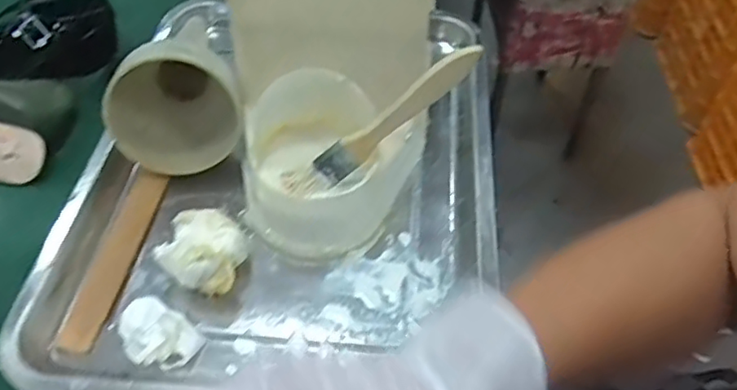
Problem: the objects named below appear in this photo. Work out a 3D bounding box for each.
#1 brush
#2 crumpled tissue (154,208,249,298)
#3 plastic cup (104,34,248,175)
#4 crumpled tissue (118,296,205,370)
[{"bbox_3d":[0.009,-0.041,0.387,0.146,0.025,0.005,-34,27,17],"label":"brush"},{"bbox_3d":[-0.104,0.035,0.404,0.054,0.036,0.055,15,50,10],"label":"crumpled tissue"},{"bbox_3d":[-0.148,-0.070,0.453,0.085,0.095,0.082,1,49,-1],"label":"plastic cup"},{"bbox_3d":[-0.124,0.083,0.371,0.039,0.025,0.041,-22,54,-20],"label":"crumpled tissue"}]

